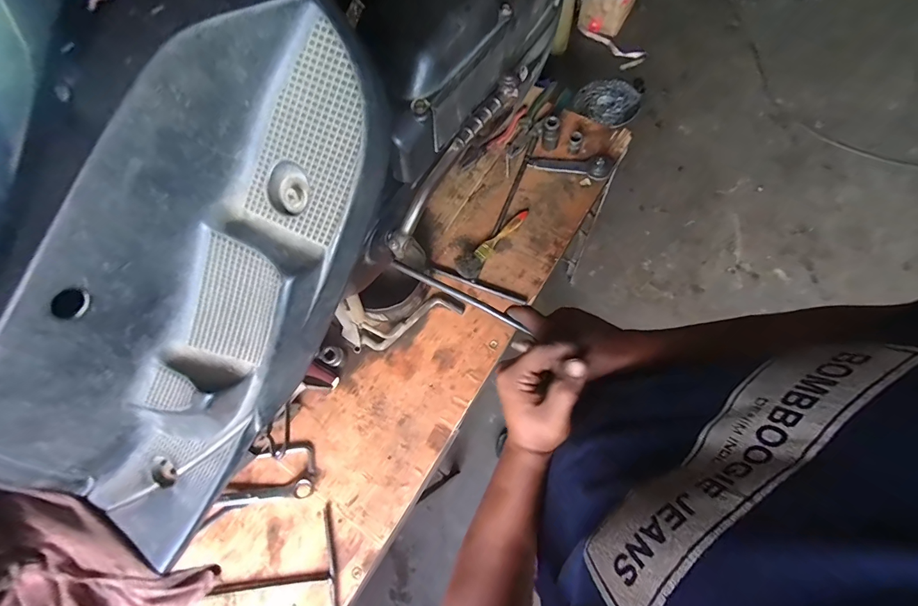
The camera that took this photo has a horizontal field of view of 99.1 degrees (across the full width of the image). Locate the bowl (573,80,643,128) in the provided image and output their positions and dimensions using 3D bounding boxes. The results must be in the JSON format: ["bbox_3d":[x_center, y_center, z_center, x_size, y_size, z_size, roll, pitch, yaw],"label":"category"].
[{"bbox_3d":[0.509,-0.676,1.349,0.199,0.060,0.199,-4,70,11],"label":"bowl"}]

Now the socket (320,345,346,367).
[{"bbox_3d":[-0.206,0.085,0.638,0.032,0.036,0.032,-1,73,4],"label":"socket"}]

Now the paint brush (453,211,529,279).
[{"bbox_3d":[0.055,-0.106,0.670,0.042,0.033,0.159,36,79,14],"label":"paint brush"}]

